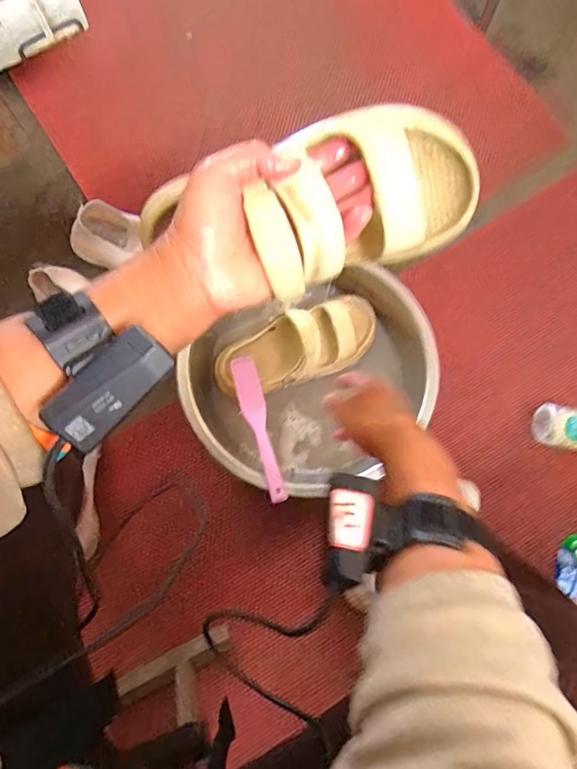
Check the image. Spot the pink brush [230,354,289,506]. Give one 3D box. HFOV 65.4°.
[{"bbox_3d":[-0.044,0.055,0.647,0.037,0.021,0.226,-16,62,-5],"label":"pink brush"}]

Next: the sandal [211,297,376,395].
[{"bbox_3d":[0.017,-0.062,0.693,0.268,0.077,0.099,-23,79,-6],"label":"sandal"}]

